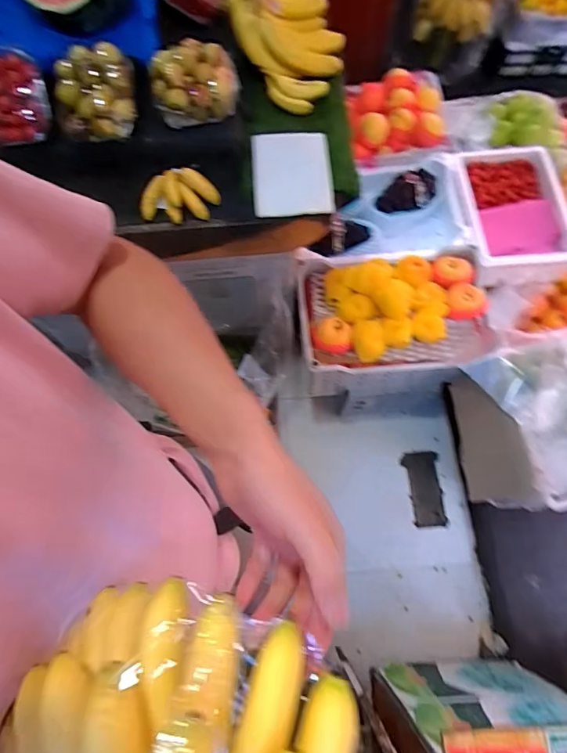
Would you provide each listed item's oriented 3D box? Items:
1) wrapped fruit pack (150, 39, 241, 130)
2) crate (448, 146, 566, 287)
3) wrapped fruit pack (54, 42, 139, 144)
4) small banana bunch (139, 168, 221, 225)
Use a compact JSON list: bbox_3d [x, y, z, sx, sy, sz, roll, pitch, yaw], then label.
[{"bbox_3d":[-0.157,-0.523,0.776,0.148,0.120,0.062,-21,26,-19],"label":"wrapped fruit pack"},{"bbox_3d":[0.671,-0.490,1.304,0.310,0.135,0.430,-5,69,-1],"label":"crate"},{"bbox_3d":[-0.328,-0.494,0.750,0.133,0.076,0.147,-3,96,-6],"label":"wrapped fruit pack"},{"bbox_3d":[-0.195,-0.339,0.819,0.133,0.051,0.100,17,70,7],"label":"small banana bunch"}]

